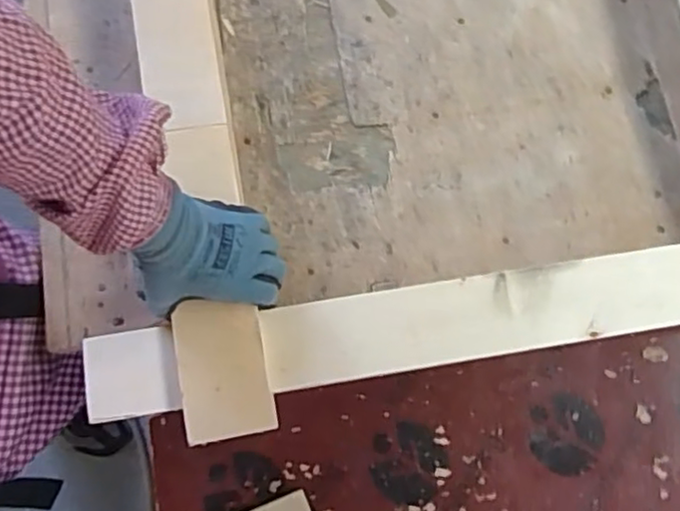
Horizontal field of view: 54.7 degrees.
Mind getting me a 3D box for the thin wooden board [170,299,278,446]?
[{"bbox_3d":[-0.096,0.093,0.535,0.070,0.005,0.108,-11,76,-4],"label":"thin wooden board"}]

